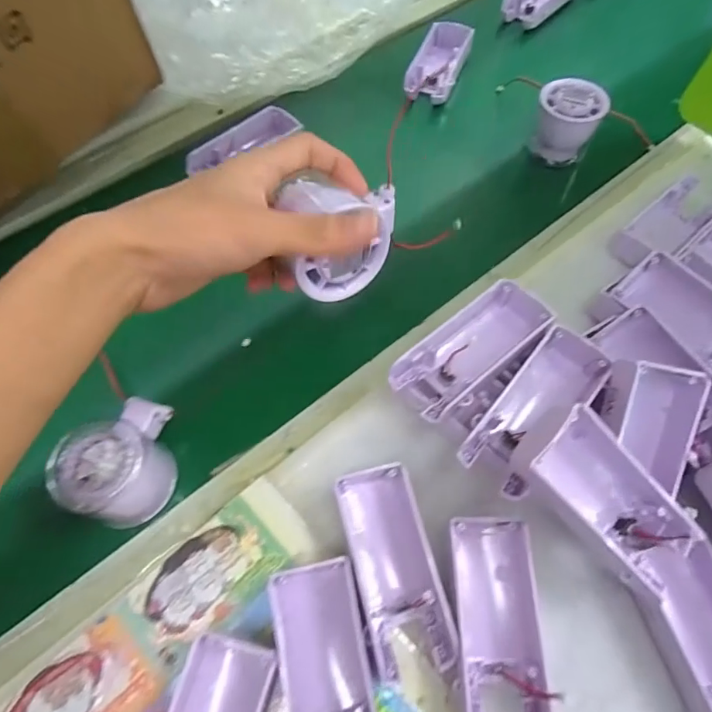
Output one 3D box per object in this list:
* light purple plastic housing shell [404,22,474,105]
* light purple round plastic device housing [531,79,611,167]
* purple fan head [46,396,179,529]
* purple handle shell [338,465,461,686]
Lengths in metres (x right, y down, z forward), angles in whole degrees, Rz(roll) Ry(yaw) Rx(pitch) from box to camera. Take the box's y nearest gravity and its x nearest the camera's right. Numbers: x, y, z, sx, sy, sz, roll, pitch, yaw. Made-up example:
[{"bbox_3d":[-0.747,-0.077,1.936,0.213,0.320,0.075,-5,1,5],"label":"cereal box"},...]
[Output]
[{"bbox_3d":[0.091,-0.322,0.520,0.052,0.023,0.113,19,64,10],"label":"light purple plastic housing shell"},{"bbox_3d":[0.197,-0.219,0.455,0.056,0.057,0.052,0,64,0],"label":"light purple round plastic device housing"},{"bbox_3d":[-0.150,0.065,0.302,0.055,0.040,0.076,2,64,1],"label":"purple fan head"},{"bbox_3d":[0.022,0.120,0.275,0.044,0.030,0.107,-13,64,-7],"label":"purple handle shell"}]

